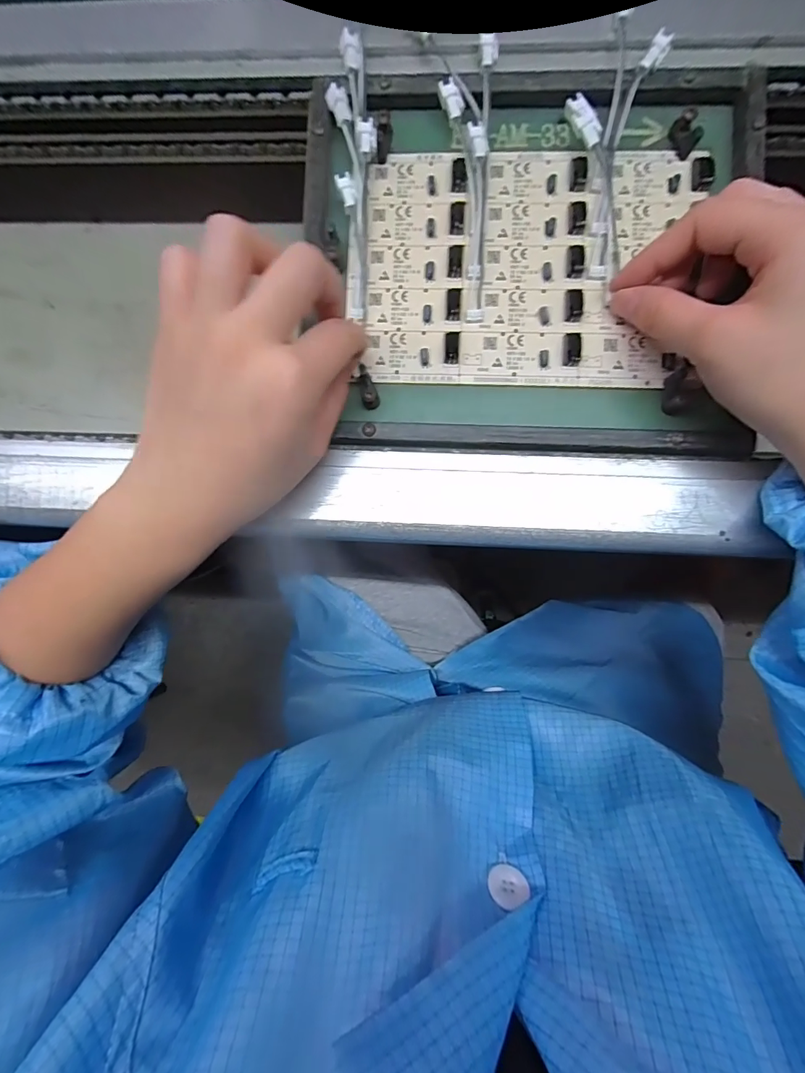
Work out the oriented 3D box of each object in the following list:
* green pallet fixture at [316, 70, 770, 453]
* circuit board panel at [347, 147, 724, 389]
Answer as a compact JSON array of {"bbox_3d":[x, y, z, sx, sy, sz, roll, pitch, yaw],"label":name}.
[{"bbox_3d":[0.064,-0.144,0.232,0.227,0.021,0.191,3,87,3],"label":"green pallet fixture"},{"bbox_3d":[0.064,-0.148,0.236,0.179,0.012,0.127,2,87,3],"label":"circuit board panel"}]

